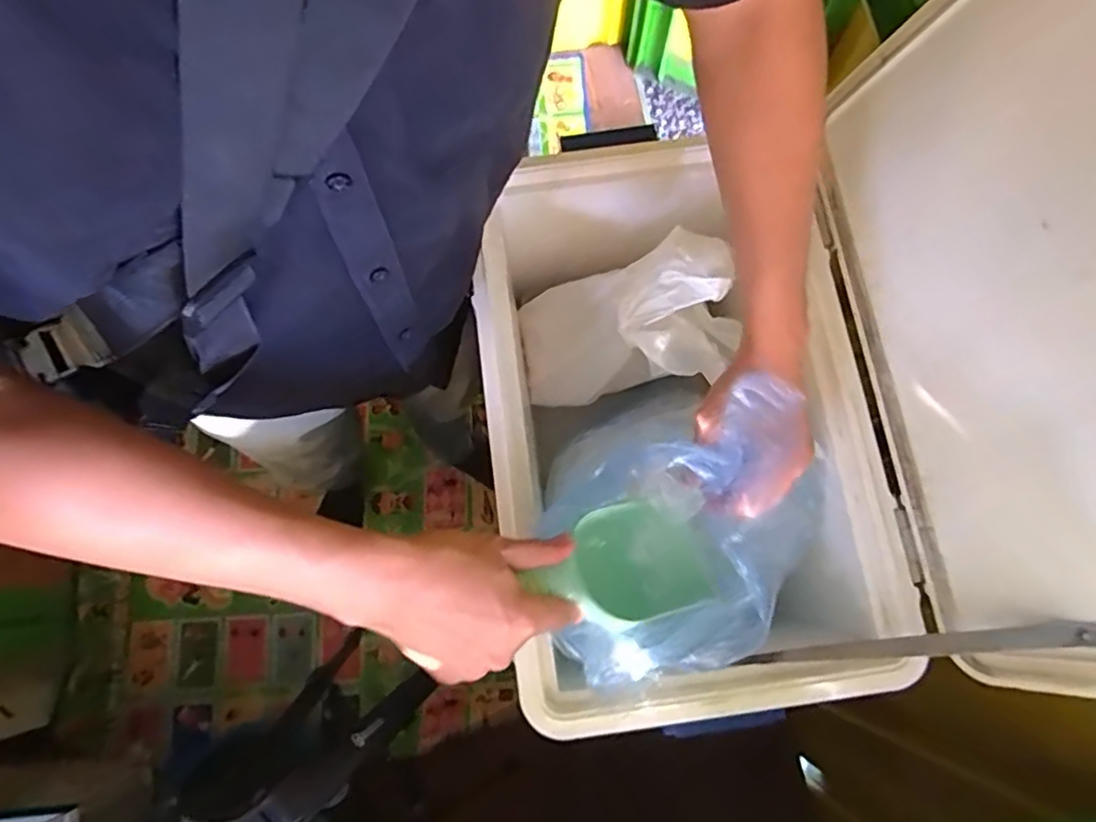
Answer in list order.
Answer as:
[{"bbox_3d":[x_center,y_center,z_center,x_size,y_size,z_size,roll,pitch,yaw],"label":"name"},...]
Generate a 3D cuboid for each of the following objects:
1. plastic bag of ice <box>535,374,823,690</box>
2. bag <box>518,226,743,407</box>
[{"bbox_3d":[0.080,0.093,0.493,0.221,0.148,0.190,-41,79,-9],"label":"plastic bag of ice"},{"bbox_3d":[0.085,-0.072,0.592,0.131,0.250,0.104,18,74,-29],"label":"bag"}]

